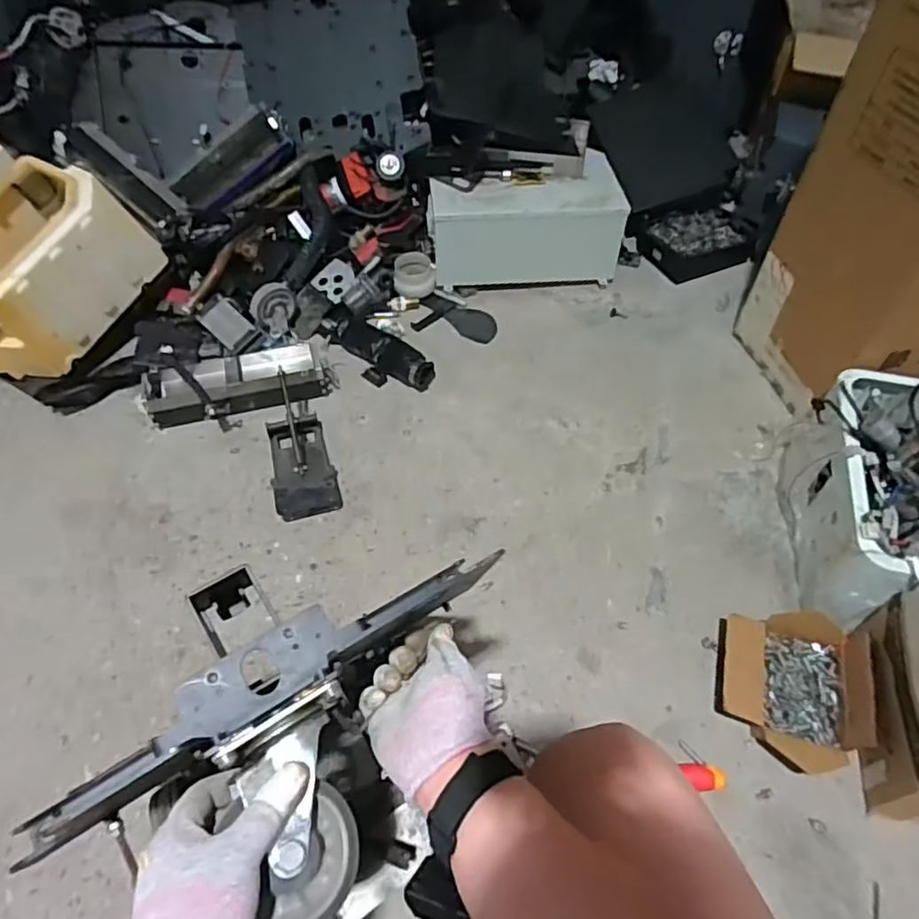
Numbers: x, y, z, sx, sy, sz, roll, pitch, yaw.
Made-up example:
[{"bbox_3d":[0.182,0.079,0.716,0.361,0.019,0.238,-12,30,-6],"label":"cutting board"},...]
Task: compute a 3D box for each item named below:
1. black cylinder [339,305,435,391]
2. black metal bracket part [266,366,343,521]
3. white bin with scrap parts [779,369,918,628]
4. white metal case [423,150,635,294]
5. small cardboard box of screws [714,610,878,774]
[{"bbox_3d":[-0.180,-0.231,1.325,0.286,0.056,0.101,38,60,26],"label":"black cylinder"},{"bbox_3d":[-0.295,-0.033,1.126,0.106,0.123,0.250,-14,53,-11],"label":"black metal bracket part"},{"bbox_3d":[0.736,0.050,0.932,0.363,0.284,0.365,9,52,7],"label":"white bin with scrap parts"},{"bbox_3d":[0.146,-0.524,1.452,0.419,0.220,0.192,-4,51,-4],"label":"white metal case"},{"bbox_3d":[0.459,0.310,0.870,0.179,0.080,0.212,12,52,9],"label":"small cardboard box of screws"}]

